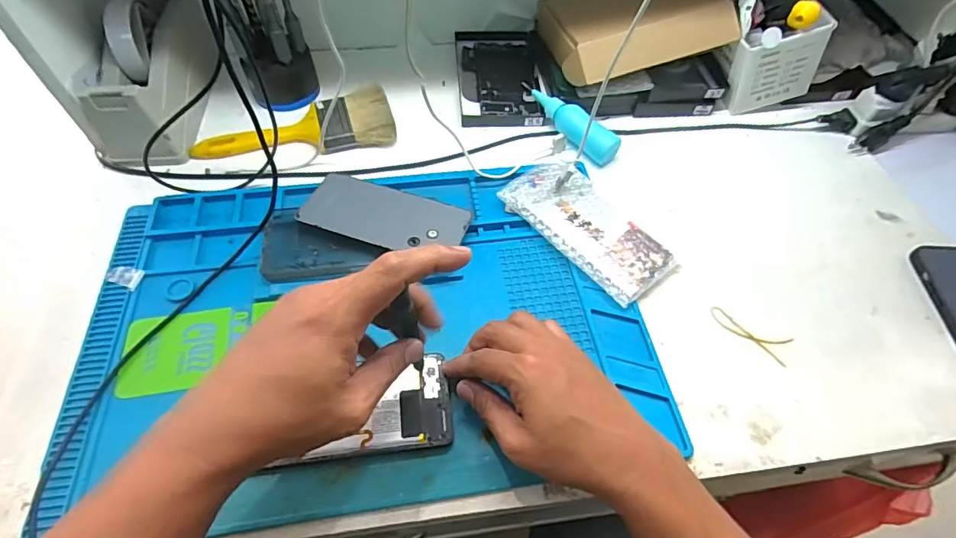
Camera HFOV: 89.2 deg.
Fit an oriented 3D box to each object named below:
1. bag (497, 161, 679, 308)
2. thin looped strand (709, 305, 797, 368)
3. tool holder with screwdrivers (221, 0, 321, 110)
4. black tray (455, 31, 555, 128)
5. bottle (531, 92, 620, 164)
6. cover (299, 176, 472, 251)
[{"bbox_3d":[0.107,-0.043,0.482,0.087,0.014,0.172,-32,64,-20],"label":"bag"},{"bbox_3d":[0.245,0.055,0.436,0.073,0.004,0.030,31,61,16],"label":"thin looped strand"},{"bbox_3d":[-0.236,-0.266,0.541,0.081,0.142,0.085,-20,60,-15],"label":"tool holder with screwdrivers"},{"bbox_3d":[0.032,-0.251,0.626,0.114,0.011,0.193,-2,57,-4],"label":"black tray"},{"bbox_3d":[0.102,-0.165,0.554,0.035,0.031,0.125,-38,67,-24],"label":"bottle"},{"bbox_3d":[-0.088,-0.052,0.469,0.153,0.011,0.071,19,58,8],"label":"cover"}]

